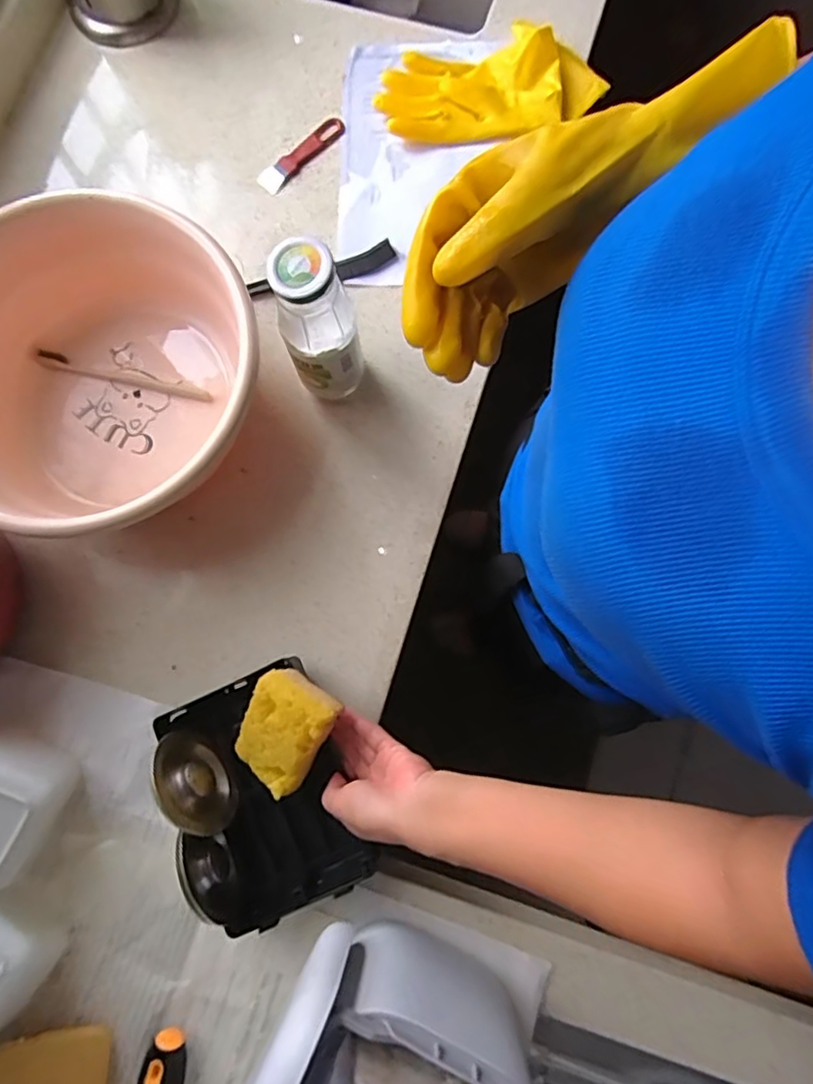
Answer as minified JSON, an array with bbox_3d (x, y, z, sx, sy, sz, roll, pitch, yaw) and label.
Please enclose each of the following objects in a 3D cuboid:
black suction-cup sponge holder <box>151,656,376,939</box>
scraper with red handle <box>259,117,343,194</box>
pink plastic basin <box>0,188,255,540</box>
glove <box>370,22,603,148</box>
[{"bbox_3d":[-0.120,0.205,0.482,0.130,0.074,0.185,-21,80,-4],"label":"black suction-cup sponge holder"},{"bbox_3d":[-0.112,-0.417,0.628,0.025,0.012,0.116,43,82,7],"label":"scraper with red handle"},{"bbox_3d":[-0.260,-0.144,0.525,0.265,0.118,0.281,0,79,0],"label":"pink plastic basin"},{"bbox_3d":[0.086,-0.491,0.632,0.232,0.032,0.127,-19,80,-3],"label":"glove"}]

